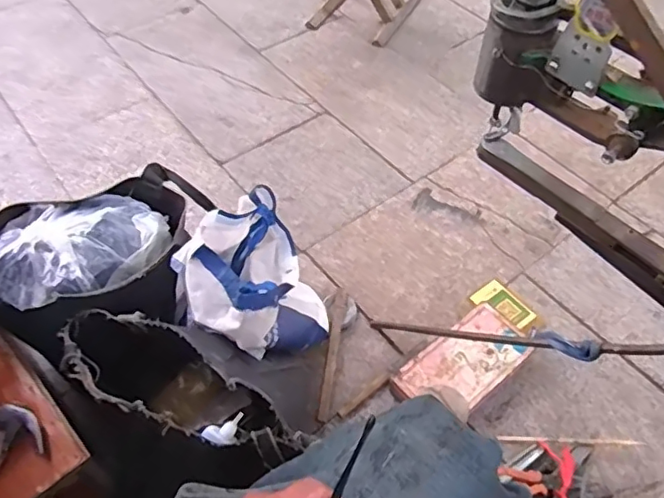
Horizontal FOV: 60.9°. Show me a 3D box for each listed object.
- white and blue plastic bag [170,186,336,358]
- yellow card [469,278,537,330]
[{"bbox_3d":[-0.116,0.064,0.854,0.184,0.233,0.222,29,58,18],"label":"white and blue plastic bag"},{"bbox_3d":[0.310,0.103,1.019,0.068,0.008,0.100,-35,60,-21],"label":"yellow card"}]

